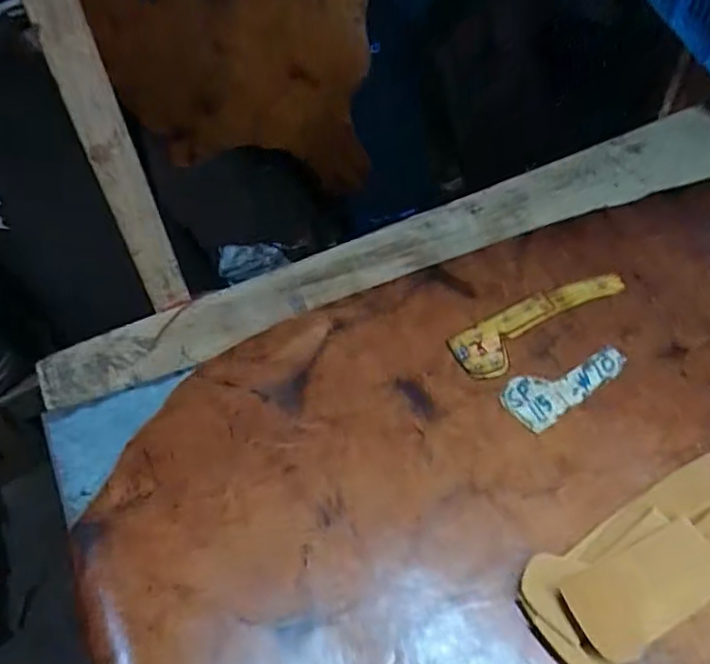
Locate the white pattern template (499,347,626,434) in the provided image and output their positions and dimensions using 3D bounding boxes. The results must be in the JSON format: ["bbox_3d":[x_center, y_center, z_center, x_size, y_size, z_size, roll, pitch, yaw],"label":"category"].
[{"bbox_3d":[0.193,0.045,0.579,0.124,0.008,0.051,-29,57,-19],"label":"white pattern template"}]

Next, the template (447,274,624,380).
[{"bbox_3d":[0.187,-0.013,0.626,0.200,0.005,0.054,-26,60,-17],"label":"template"}]

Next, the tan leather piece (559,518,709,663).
[{"bbox_3d":[0.216,0.185,0.456,0.125,0.006,0.058,-24,55,-16],"label":"tan leather piece"}]

